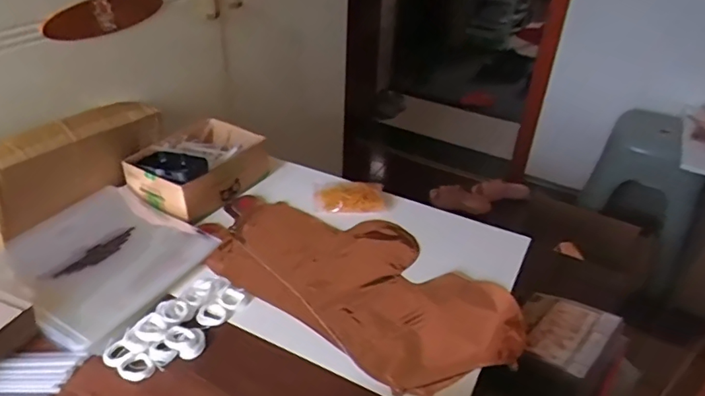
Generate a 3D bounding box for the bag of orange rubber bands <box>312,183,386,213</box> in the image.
[{"bbox_3d":[-0.004,0.002,0.795,0.106,0.026,0.063,-1,35,-4],"label":"bag of orange rubber bands"}]

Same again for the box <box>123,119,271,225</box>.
[{"bbox_3d":[-0.237,-0.051,0.794,0.129,0.076,0.181,21,38,25],"label":"box"}]

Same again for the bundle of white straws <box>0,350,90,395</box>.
[{"bbox_3d":[-0.332,0.182,0.524,0.092,0.010,0.057,1,34,-2],"label":"bundle of white straws"}]

